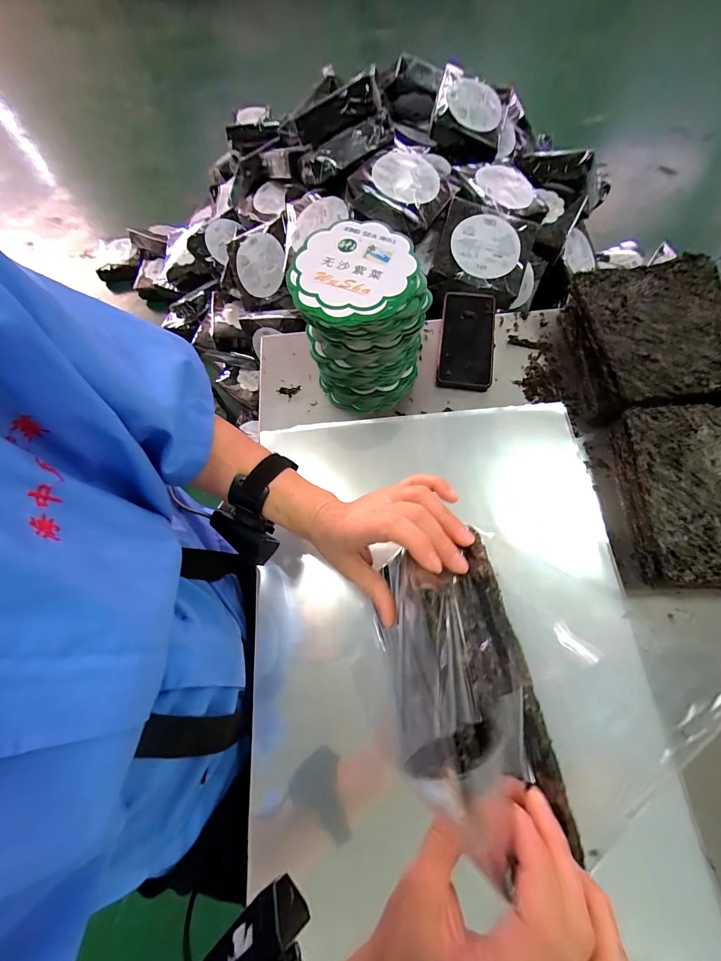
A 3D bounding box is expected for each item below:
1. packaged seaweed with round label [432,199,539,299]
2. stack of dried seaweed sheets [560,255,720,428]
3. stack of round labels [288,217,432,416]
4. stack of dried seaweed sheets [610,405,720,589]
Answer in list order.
[{"bbox_3d":[0.277,-0.518,0.801,0.199,0.068,0.209,14,70,8],"label":"packaged seaweed with round label"},{"bbox_3d":[0.395,-0.184,0.491,0.192,0.077,0.208,-4,69,1],"label":"stack of dried seaweed sheets"},{"bbox_3d":[0.002,-0.196,0.467,0.146,0.164,0.154,-20,70,-5],"label":"stack of round labels"},{"bbox_3d":[0.409,0.022,0.419,0.188,0.060,0.216,3,69,4],"label":"stack of dried seaweed sheets"}]

